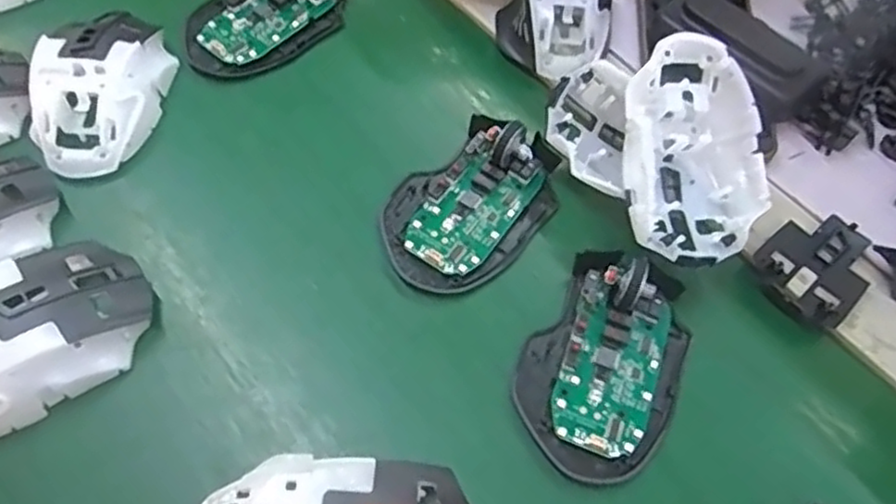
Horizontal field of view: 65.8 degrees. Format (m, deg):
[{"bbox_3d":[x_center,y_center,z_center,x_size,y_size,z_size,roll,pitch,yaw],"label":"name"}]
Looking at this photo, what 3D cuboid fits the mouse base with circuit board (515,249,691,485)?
[{"bbox_3d":[0.078,0.049,0.329,0.072,0.028,0.110,25,63,10],"label":"mouse base with circuit board"}]

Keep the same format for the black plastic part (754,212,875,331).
[{"bbox_3d":[0.197,0.008,0.370,0.064,0.008,0.052,-38,70,-21],"label":"black plastic part"}]

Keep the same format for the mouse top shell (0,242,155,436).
[{"bbox_3d":[-0.195,0.040,0.316,0.114,0.036,0.063,-32,68,-19],"label":"mouse top shell"}]

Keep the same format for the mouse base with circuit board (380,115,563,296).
[{"bbox_3d":[0.015,-0.031,0.373,0.073,0.025,0.113,40,67,17],"label":"mouse base with circuit board"}]

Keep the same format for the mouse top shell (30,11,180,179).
[{"bbox_3d":[-0.197,-0.096,0.393,0.064,0.033,0.112,3,61,-2],"label":"mouse top shell"}]

